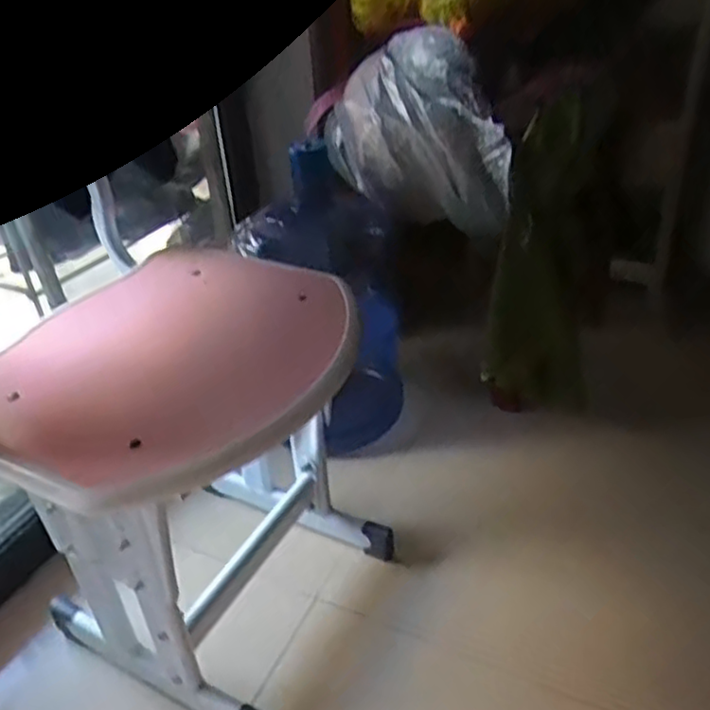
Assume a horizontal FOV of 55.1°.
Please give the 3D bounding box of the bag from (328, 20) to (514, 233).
[{"bbox_3d":[0.091,-0.344,1.015,0.344,0.259,0.150,21,41,31],"label":"bag"}]

